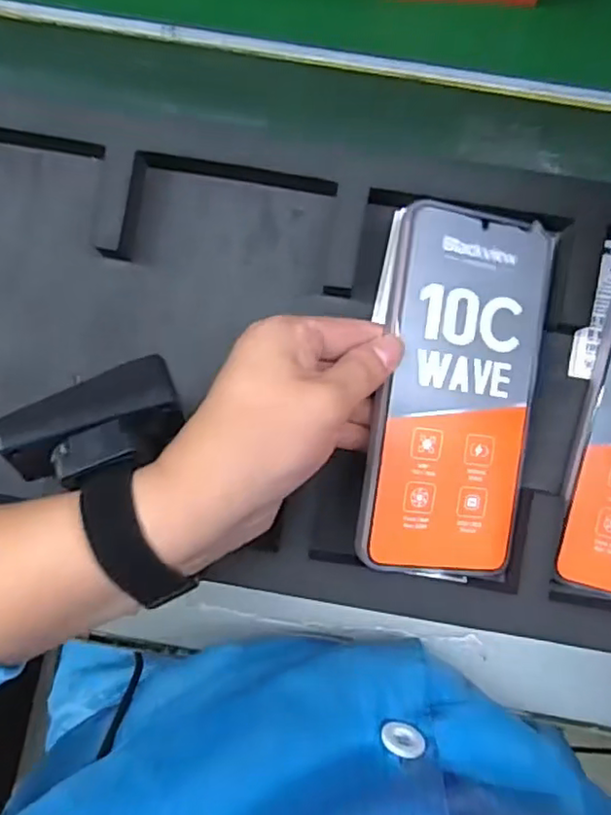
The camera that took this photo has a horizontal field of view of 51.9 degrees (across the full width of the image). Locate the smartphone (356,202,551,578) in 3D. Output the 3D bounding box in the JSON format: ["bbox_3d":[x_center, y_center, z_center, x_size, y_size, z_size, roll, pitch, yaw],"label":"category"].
[{"bbox_3d":[0.074,-0.006,0.302,0.079,0.006,0.171,7,91,-17],"label":"smartphone"}]

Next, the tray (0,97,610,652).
[{"bbox_3d":[0.009,-0.025,0.308,0.479,0.049,0.226,10,84,1],"label":"tray"}]

